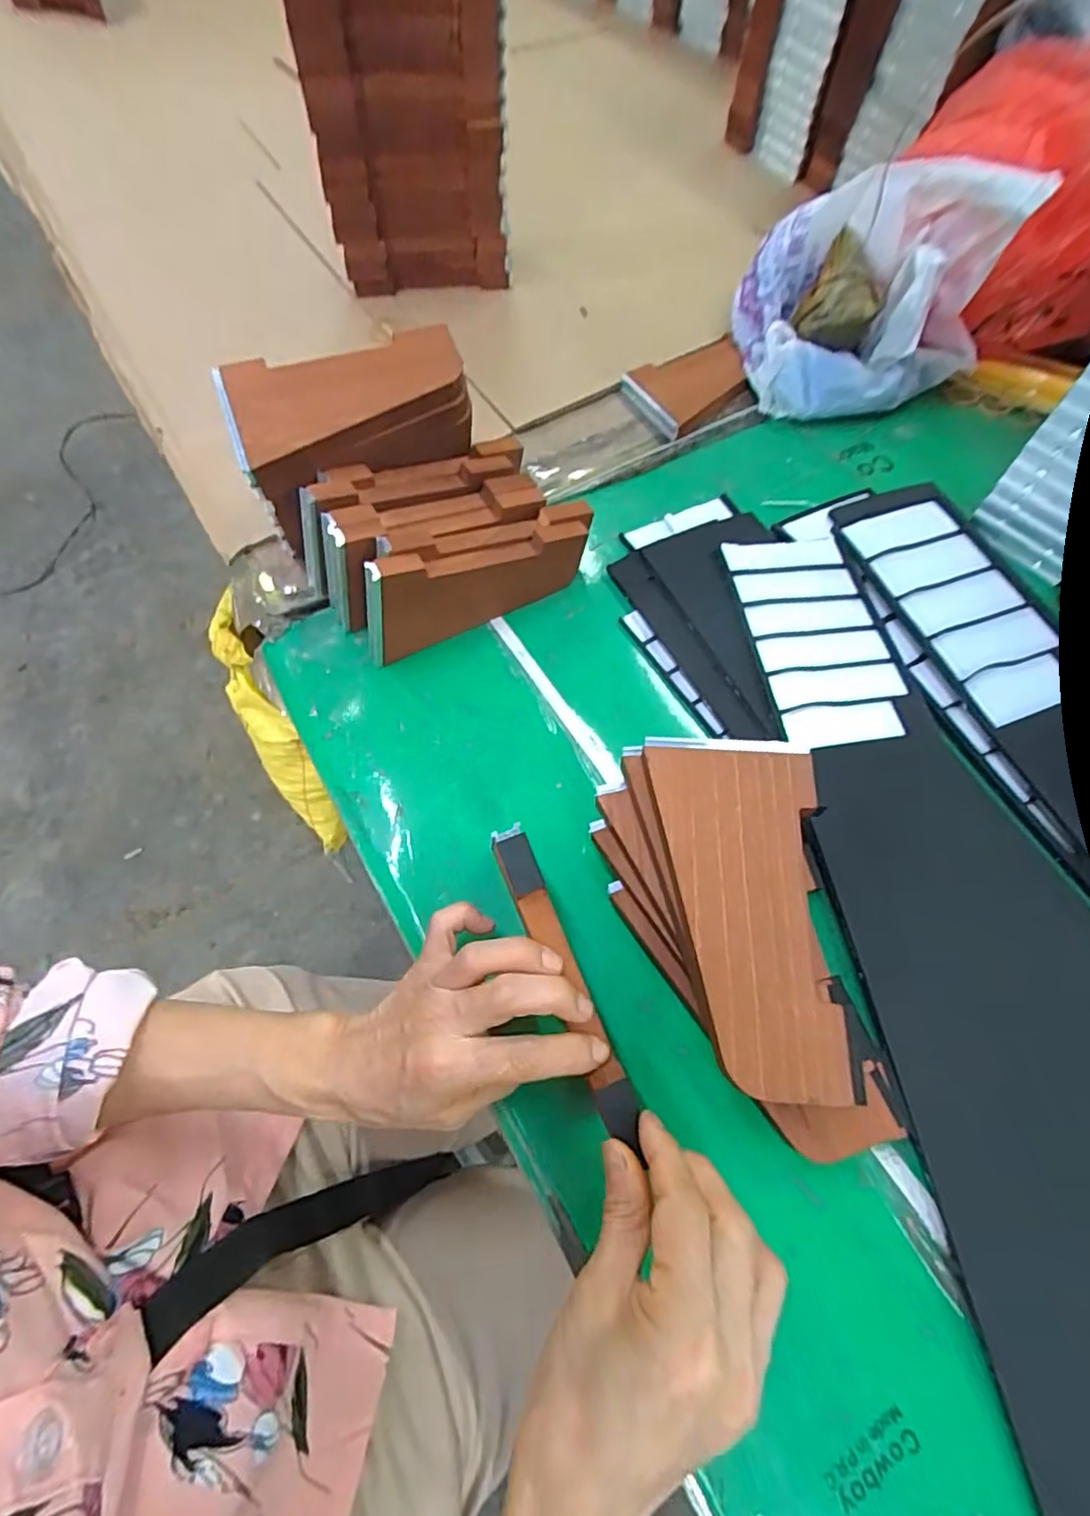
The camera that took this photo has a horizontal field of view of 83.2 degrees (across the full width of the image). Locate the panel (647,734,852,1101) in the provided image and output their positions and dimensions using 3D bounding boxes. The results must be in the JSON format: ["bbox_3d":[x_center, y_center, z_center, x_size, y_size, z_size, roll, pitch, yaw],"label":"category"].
[{"bbox_3d":[0.086,0.061,0.268,0.072,0.008,0.151,1,65,2],"label":"panel"}]

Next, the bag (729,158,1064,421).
[{"bbox_3d":[0.268,-0.381,0.503,0.188,0.138,0.130,-4,65,-1],"label":"bag"}]

